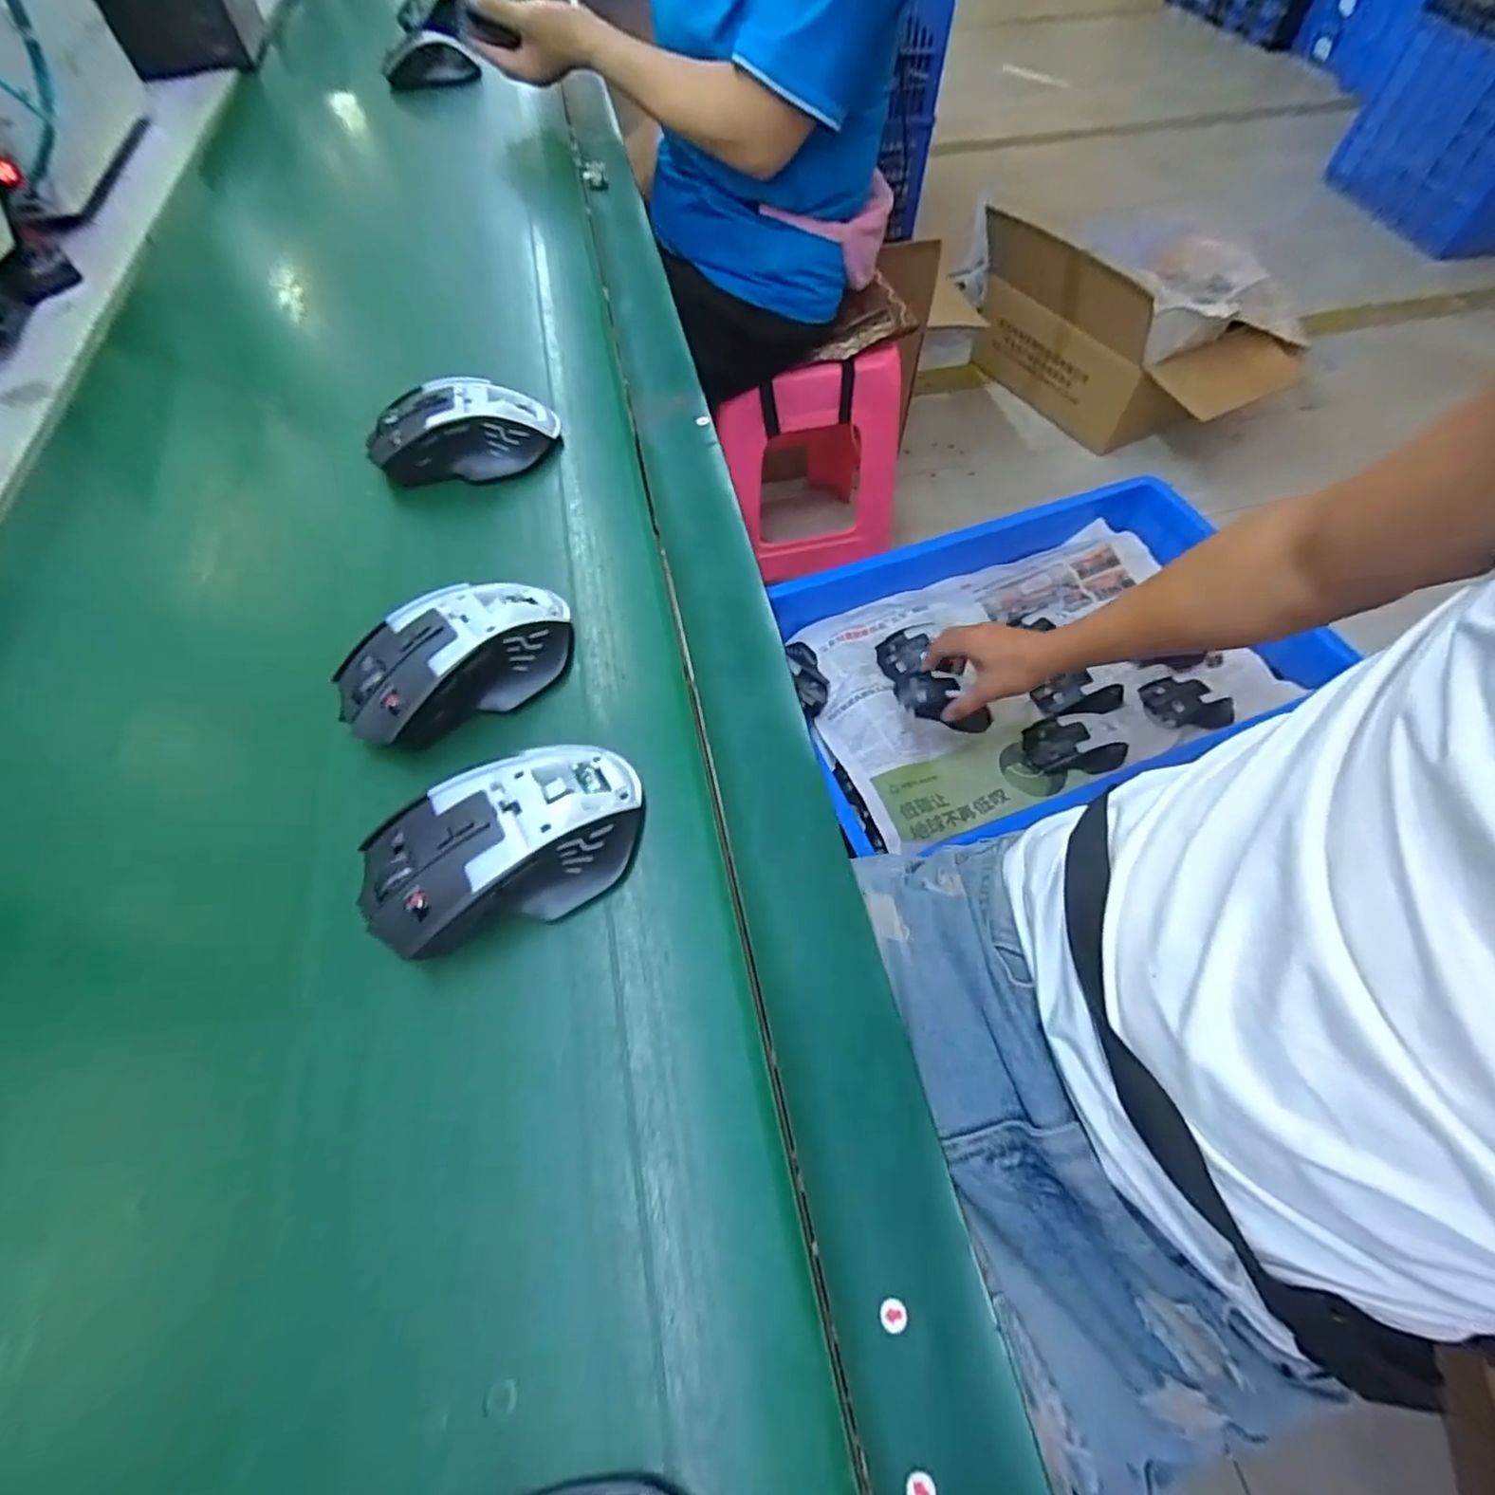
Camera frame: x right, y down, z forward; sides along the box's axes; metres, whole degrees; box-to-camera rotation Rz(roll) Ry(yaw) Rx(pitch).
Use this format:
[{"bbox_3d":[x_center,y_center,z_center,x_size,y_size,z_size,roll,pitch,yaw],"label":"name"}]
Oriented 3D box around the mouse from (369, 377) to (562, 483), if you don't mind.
[{"bbox_3d":[-0.182,-0.204,0.412,0.113,0.036,0.063,-8,60,-4],"label":"mouse"}]

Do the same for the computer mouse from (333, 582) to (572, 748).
[{"bbox_3d":[-0.142,-0.045,0.318,0.114,0.040,0.061,-36,66,-19],"label":"computer mouse"}]

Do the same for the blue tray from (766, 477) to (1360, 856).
[{"bbox_3d":[0.349,-0.124,0.778,0.653,0.095,0.397,-20,62,-11],"label":"blue tray"}]

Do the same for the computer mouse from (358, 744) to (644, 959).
[{"bbox_3d":[-0.100,0.039,0.268,0.118,0.041,0.072,-30,64,-16],"label":"computer mouse"}]

